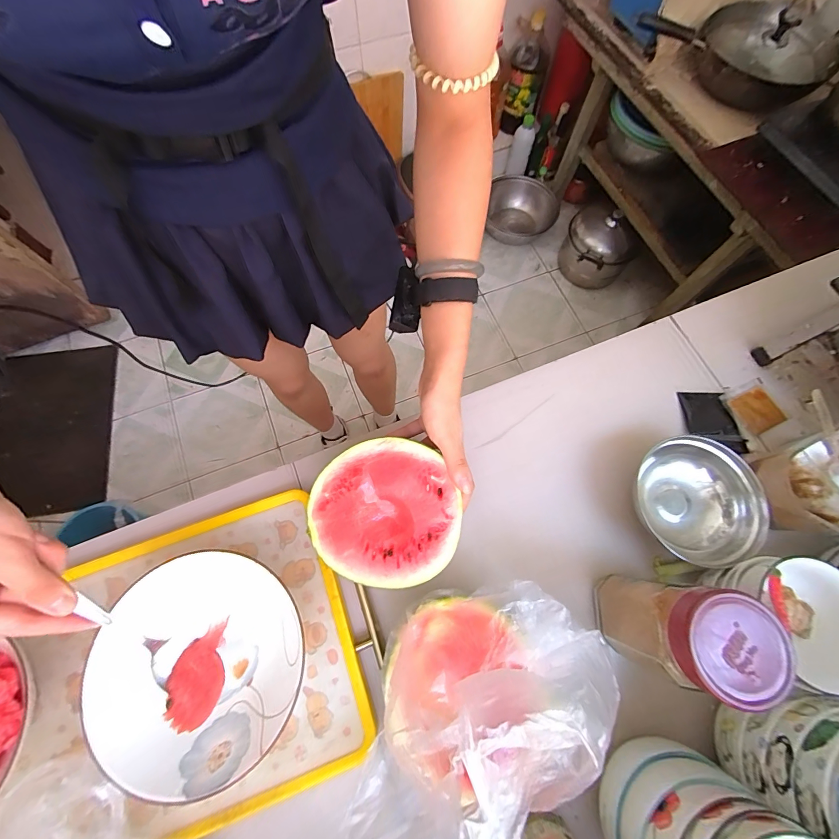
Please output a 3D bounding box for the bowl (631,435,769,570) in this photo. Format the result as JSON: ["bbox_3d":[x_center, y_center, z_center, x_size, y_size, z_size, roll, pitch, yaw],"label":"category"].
[{"bbox_3d":[0.323,0.097,0.444,0.129,0.065,0.145,1,71,0],"label":"bowl"}]

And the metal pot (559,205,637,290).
[{"bbox_3d":[0.653,-0.627,1.374,0.255,0.235,0.228,34,74,11],"label":"metal pot"}]

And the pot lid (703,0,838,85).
[{"bbox_3d":[0.910,-0.965,0.942,0.319,0.071,0.282,-3,71,-1],"label":"pot lid"}]

